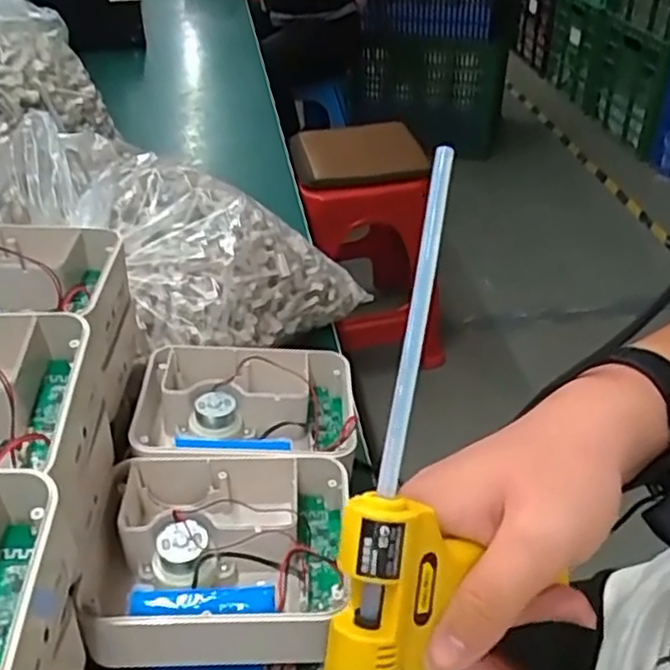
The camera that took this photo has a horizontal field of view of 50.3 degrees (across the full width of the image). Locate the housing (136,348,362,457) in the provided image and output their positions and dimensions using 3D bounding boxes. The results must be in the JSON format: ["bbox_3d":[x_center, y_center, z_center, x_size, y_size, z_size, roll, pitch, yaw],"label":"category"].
[{"bbox_3d":[-0.059,0.046,0.437,0.127,0.038,0.104,-1,37,0],"label":"housing"}]

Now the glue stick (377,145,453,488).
[{"bbox_3d":[0.034,-0.008,0.294,0.008,0.146,0.008,9,-5,13],"label":"glue stick"}]

